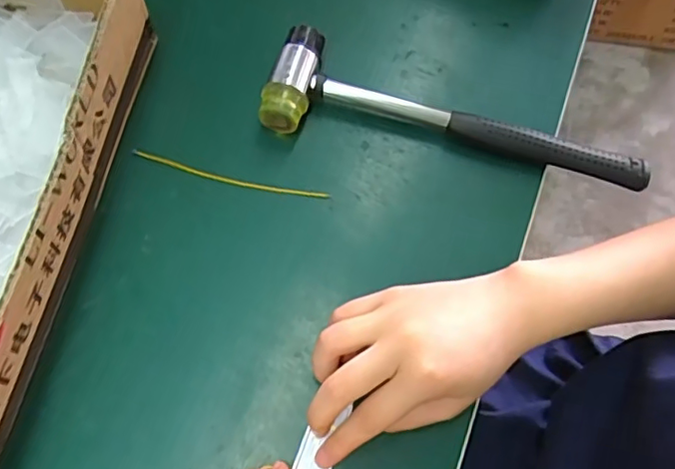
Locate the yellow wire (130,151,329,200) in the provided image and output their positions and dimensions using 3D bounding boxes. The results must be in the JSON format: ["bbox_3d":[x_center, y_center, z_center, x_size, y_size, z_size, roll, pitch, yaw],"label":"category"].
[{"bbox_3d":[-0.069,-0.037,0.372,0.129,0.004,0.009,12,68,5],"label":"yellow wire"}]

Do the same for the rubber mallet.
[{"bbox_3d":[0.076,-0.068,0.372,0.248,0.036,0.069,18,69,6],"label":"rubber mallet"}]

